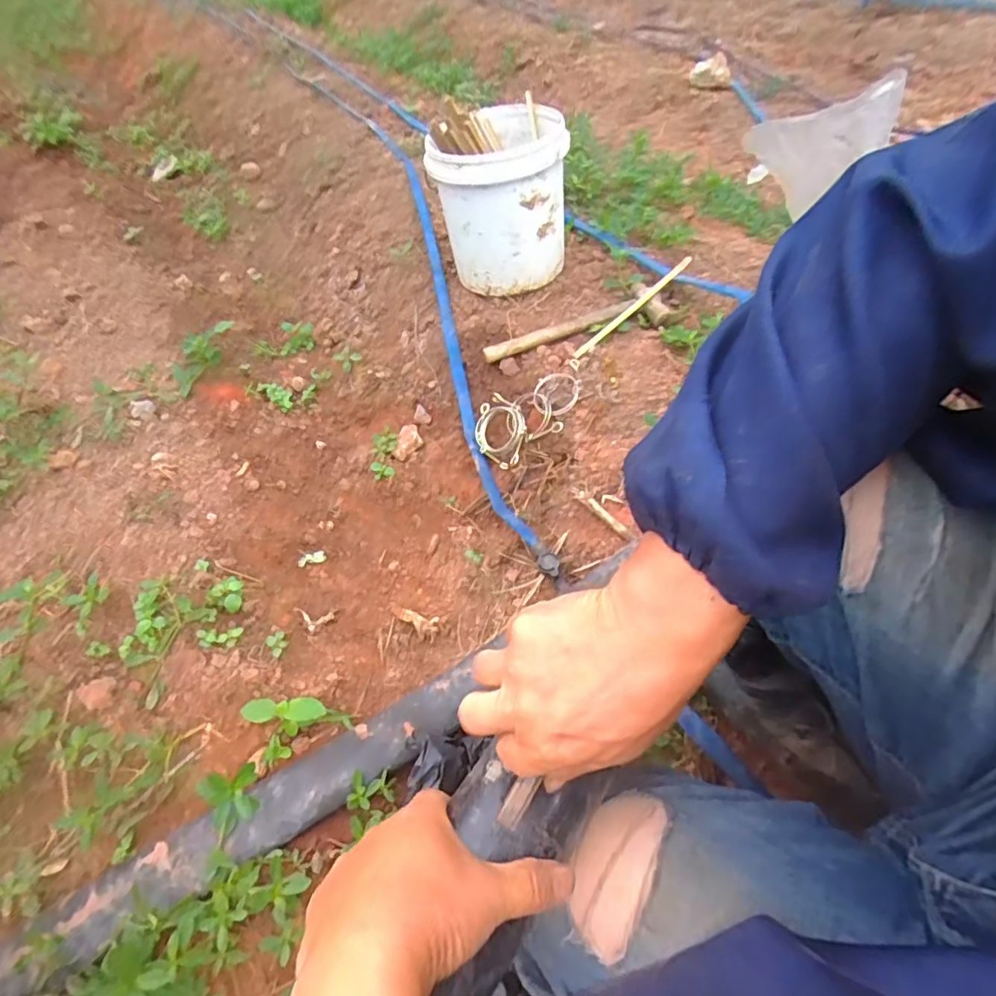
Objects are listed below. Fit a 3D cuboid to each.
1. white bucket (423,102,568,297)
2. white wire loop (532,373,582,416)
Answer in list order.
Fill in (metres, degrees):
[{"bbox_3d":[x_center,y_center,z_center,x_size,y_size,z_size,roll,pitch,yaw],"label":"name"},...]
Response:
[{"bbox_3d":[0.017,-0.585,1.105,0.233,0.283,0.266,6,53,9],"label":"white bucket"},{"bbox_3d":[0.098,-0.178,0.951,0.080,0.010,0.083,-5,68,13],"label":"white wire loop"}]

